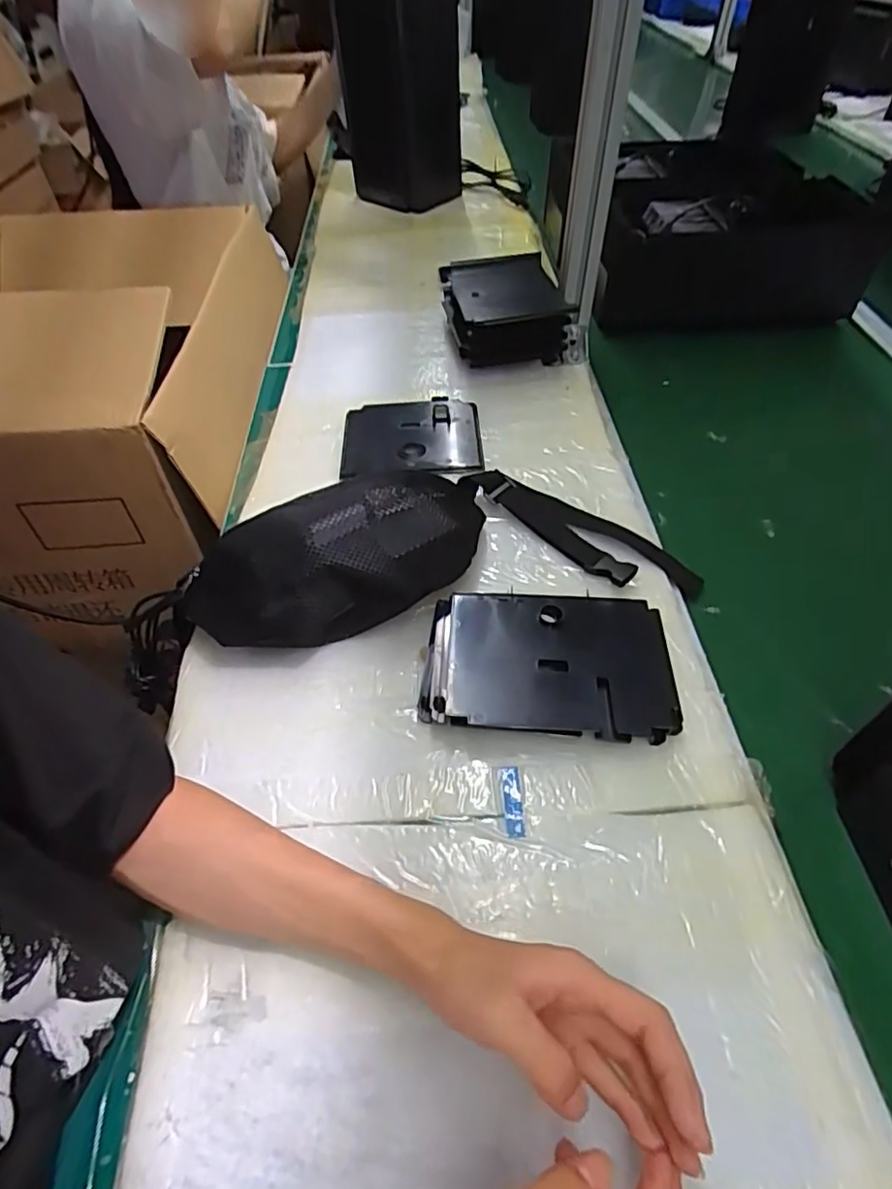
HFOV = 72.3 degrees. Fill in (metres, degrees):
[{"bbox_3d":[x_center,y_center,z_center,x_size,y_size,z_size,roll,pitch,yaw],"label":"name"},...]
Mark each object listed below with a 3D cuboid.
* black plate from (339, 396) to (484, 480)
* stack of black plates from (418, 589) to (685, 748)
[{"bbox_3d":[-0.039,-0.177,0.694,0.156,0.010,0.141,-3,50,0],"label":"black plate"},{"bbox_3d":[0.079,0.055,0.483,0.190,0.024,0.125,3,50,4],"label":"stack of black plates"}]

